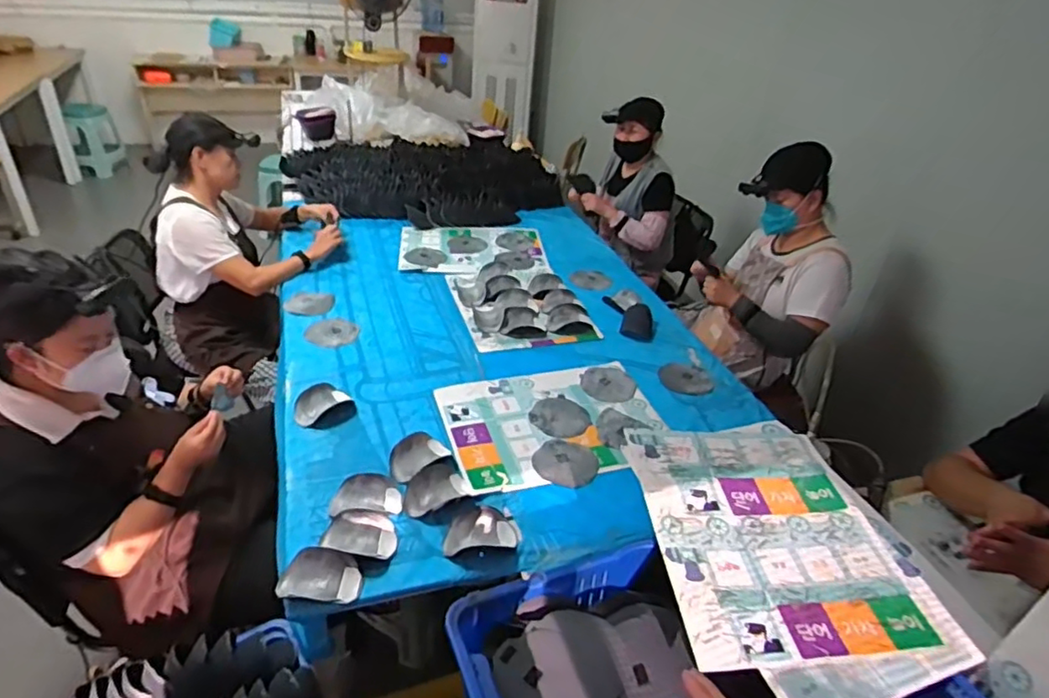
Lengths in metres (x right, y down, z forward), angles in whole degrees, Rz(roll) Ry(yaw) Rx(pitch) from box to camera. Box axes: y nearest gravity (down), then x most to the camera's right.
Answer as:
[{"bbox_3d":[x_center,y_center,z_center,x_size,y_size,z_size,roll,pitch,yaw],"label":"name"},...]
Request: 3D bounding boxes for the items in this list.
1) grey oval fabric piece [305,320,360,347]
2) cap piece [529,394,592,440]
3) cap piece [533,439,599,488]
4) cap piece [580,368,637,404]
[{"bbox_3d":[-0.560,-0.045,1.809,0.144,0.018,0.119,-6,35,-16],"label":"grey oval fabric piece"},{"bbox_3d":[0.088,0.170,1.574,0.141,0.006,0.151,4,34,-3],"label":"cap piece"},{"bbox_3d":[0.096,0.260,1.435,0.145,0.006,0.148,4,34,-3],"label":"cap piece"},{"bbox_3d":[0.230,0.099,1.700,0.144,0.012,0.142,5,34,-1],"label":"cap piece"}]

